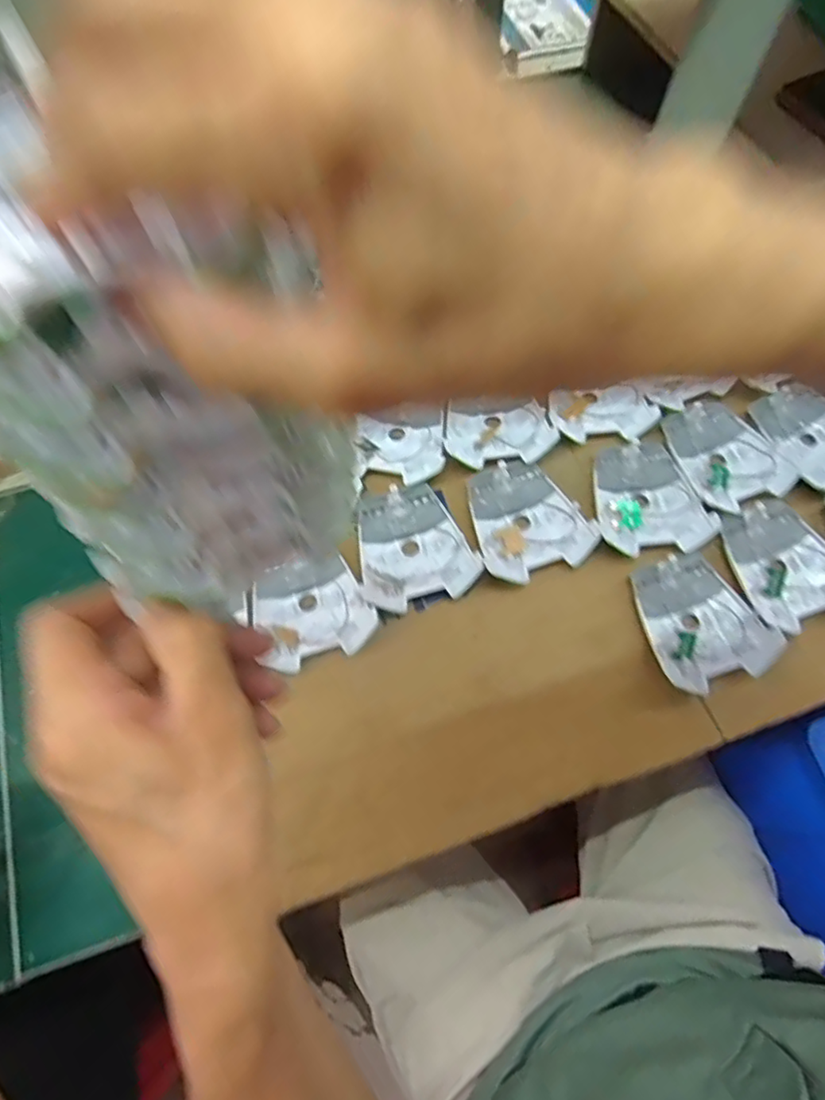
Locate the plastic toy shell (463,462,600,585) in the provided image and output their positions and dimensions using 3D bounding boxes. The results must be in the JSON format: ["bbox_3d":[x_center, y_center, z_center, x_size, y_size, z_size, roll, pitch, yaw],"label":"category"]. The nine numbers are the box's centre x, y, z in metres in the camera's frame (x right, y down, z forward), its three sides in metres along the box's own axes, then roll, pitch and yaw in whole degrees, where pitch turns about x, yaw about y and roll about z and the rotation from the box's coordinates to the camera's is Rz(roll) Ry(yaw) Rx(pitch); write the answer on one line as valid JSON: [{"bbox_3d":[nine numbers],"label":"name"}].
[{"bbox_3d":[0.097,-0.028,0.548,0.095,0.025,0.111,-22,64,-8],"label":"plastic toy shell"}]

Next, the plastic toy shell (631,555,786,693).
[{"bbox_3d":[0.237,0.056,0.506,0.093,0.021,0.107,-16,69,-8],"label":"plastic toy shell"}]

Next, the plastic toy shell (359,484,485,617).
[{"bbox_3d":[-0.006,-0.003,0.533,0.095,0.020,0.114,-26,70,-11],"label":"plastic toy shell"}]

